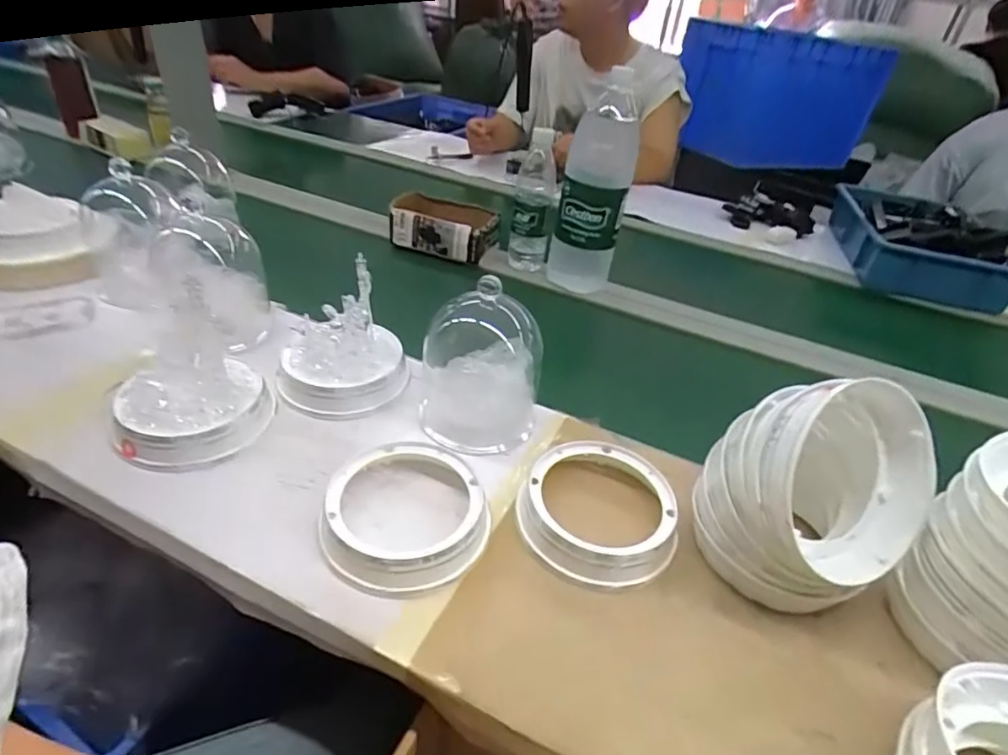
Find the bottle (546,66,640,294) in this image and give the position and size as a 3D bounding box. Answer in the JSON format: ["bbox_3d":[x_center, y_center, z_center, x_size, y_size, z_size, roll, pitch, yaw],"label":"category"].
[{"bbox_3d":[0.134,-0.276,0.849,0.100,0.307,0.088,12,38,7],"label":"bottle"}]

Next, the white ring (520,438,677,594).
[{"bbox_3d":[0.087,0.122,0.534,0.144,0.038,0.146,4,38,-3],"label":"white ring"}]

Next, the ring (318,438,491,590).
[{"bbox_3d":[-0.085,0.121,0.510,0.141,0.038,0.144,4,38,-3],"label":"ring"}]

